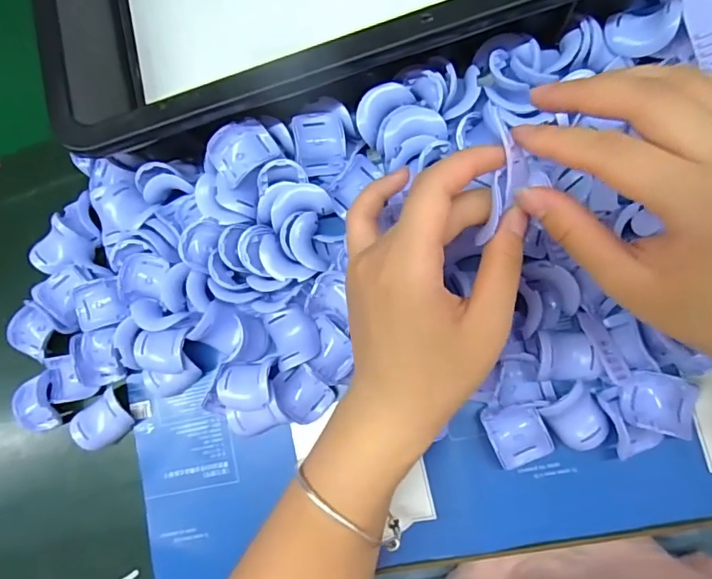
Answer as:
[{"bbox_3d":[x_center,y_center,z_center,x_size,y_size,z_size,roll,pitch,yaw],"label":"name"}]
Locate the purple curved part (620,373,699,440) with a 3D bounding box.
[{"bbox_3d":[0.166,0.062,0.279,0.039,0.014,0.029,12,85,12],"label":"purple curved part"}]

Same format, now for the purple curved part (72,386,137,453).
[{"bbox_3d":[-0.168,0.088,0.339,0.038,0.017,0.030,-35,78,5],"label":"purple curved part"}]

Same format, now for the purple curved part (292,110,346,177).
[{"bbox_3d":[-0.022,-0.089,0.315,0.031,0.020,0.038,-5,108,-19],"label":"purple curved part"}]

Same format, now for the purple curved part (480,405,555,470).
[{"bbox_3d":[0.093,0.083,0.293,0.031,0.012,0.035,-24,79,7],"label":"purple curved part"}]

